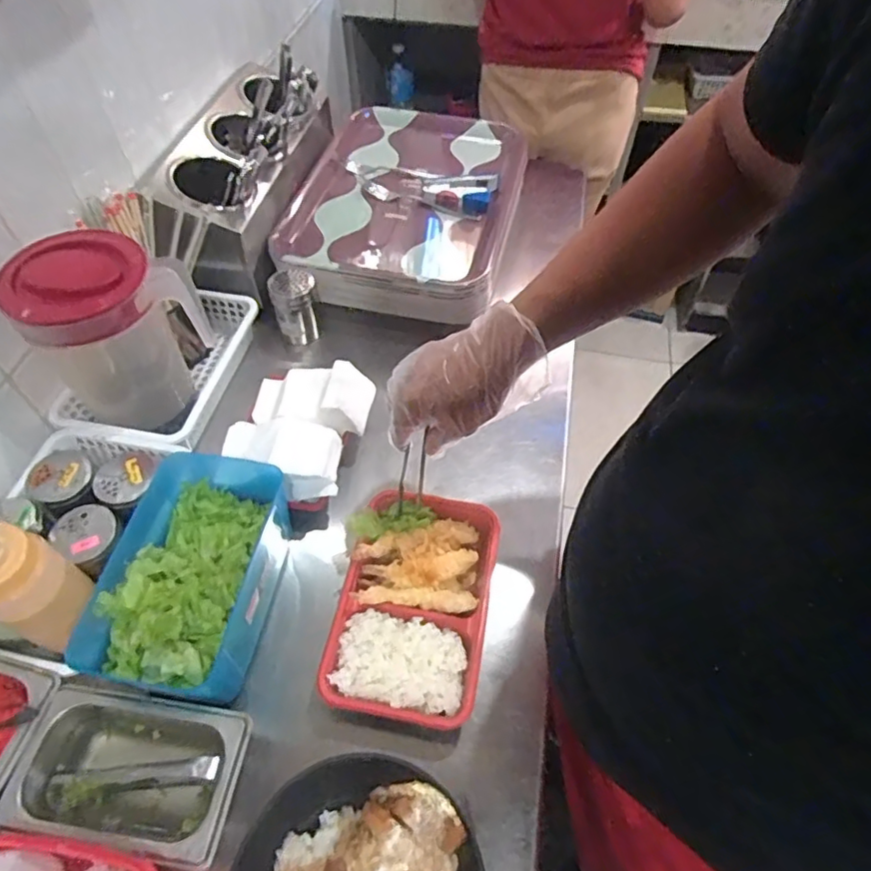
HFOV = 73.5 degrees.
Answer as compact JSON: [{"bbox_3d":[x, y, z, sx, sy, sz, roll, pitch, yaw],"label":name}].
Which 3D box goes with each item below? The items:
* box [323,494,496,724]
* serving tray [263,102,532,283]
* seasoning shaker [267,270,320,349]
[{"bbox_3d":[-0.021,0.163,0.574,0.143,0.057,0.217,7,54,5],"label":"box"},{"bbox_3d":[-0.029,-0.383,0.907,0.310,0.048,0.478,11,55,8],"label":"serving tray"},{"bbox_3d":[-0.192,-0.174,0.809,0.062,0.099,0.060,-18,56,-13],"label":"seasoning shaker"}]

